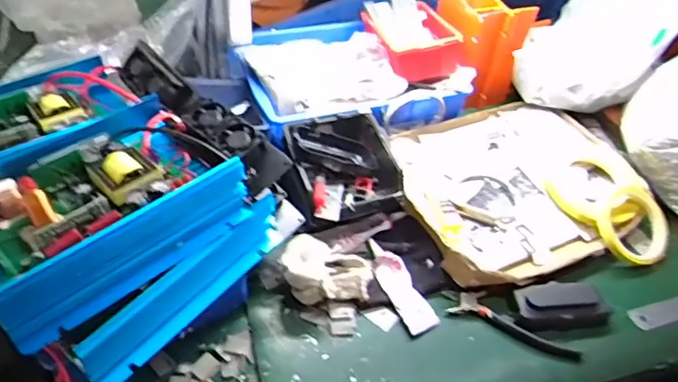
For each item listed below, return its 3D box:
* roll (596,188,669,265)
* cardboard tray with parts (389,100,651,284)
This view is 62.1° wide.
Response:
[{"bbox_3d":[0.368,0.047,0.706,0.098,0.024,0.090,4,73,-13],"label":"roll"},{"bbox_3d":[0.231,-0.017,0.754,0.309,0.039,0.269,-16,50,-20],"label":"cardboard tray with parts"}]

